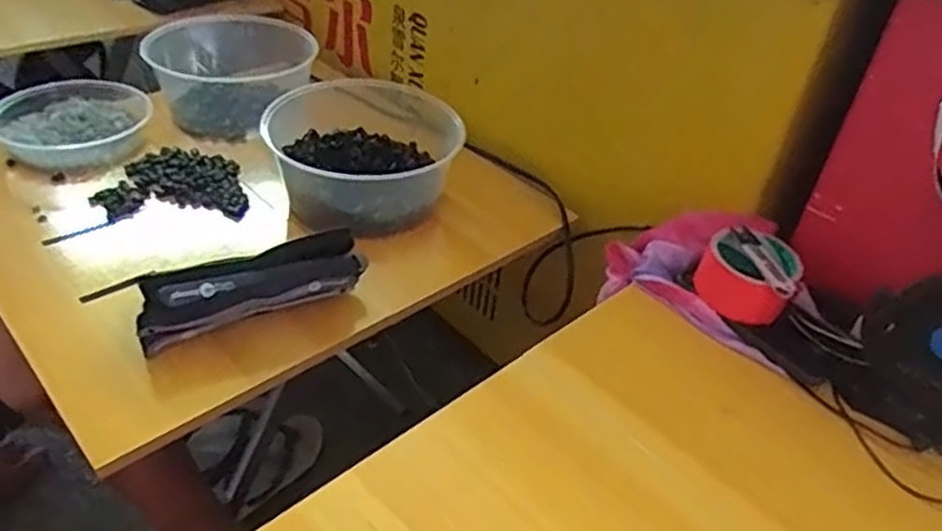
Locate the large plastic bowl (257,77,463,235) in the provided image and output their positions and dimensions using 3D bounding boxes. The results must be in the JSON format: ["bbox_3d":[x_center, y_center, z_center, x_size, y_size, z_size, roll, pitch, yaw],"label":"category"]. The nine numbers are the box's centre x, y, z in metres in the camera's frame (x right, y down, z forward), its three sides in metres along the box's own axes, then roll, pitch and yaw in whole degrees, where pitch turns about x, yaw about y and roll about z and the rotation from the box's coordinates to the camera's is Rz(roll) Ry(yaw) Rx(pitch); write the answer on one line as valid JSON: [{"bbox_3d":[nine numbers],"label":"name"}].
[{"bbox_3d":[-0.132,-0.136,0.862,0.229,0.105,0.224,-2,39,-12],"label":"large plastic bowl"}]

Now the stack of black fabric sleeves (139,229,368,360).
[{"bbox_3d":[-0.207,0.024,0.691,0.220,0.057,0.060,-15,43,-26],"label":"stack of black fabric sleeves"}]

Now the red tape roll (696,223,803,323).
[{"bbox_3d":[0.267,0.008,0.685,0.083,0.056,0.078,5,38,-4],"label":"red tape roll"}]

